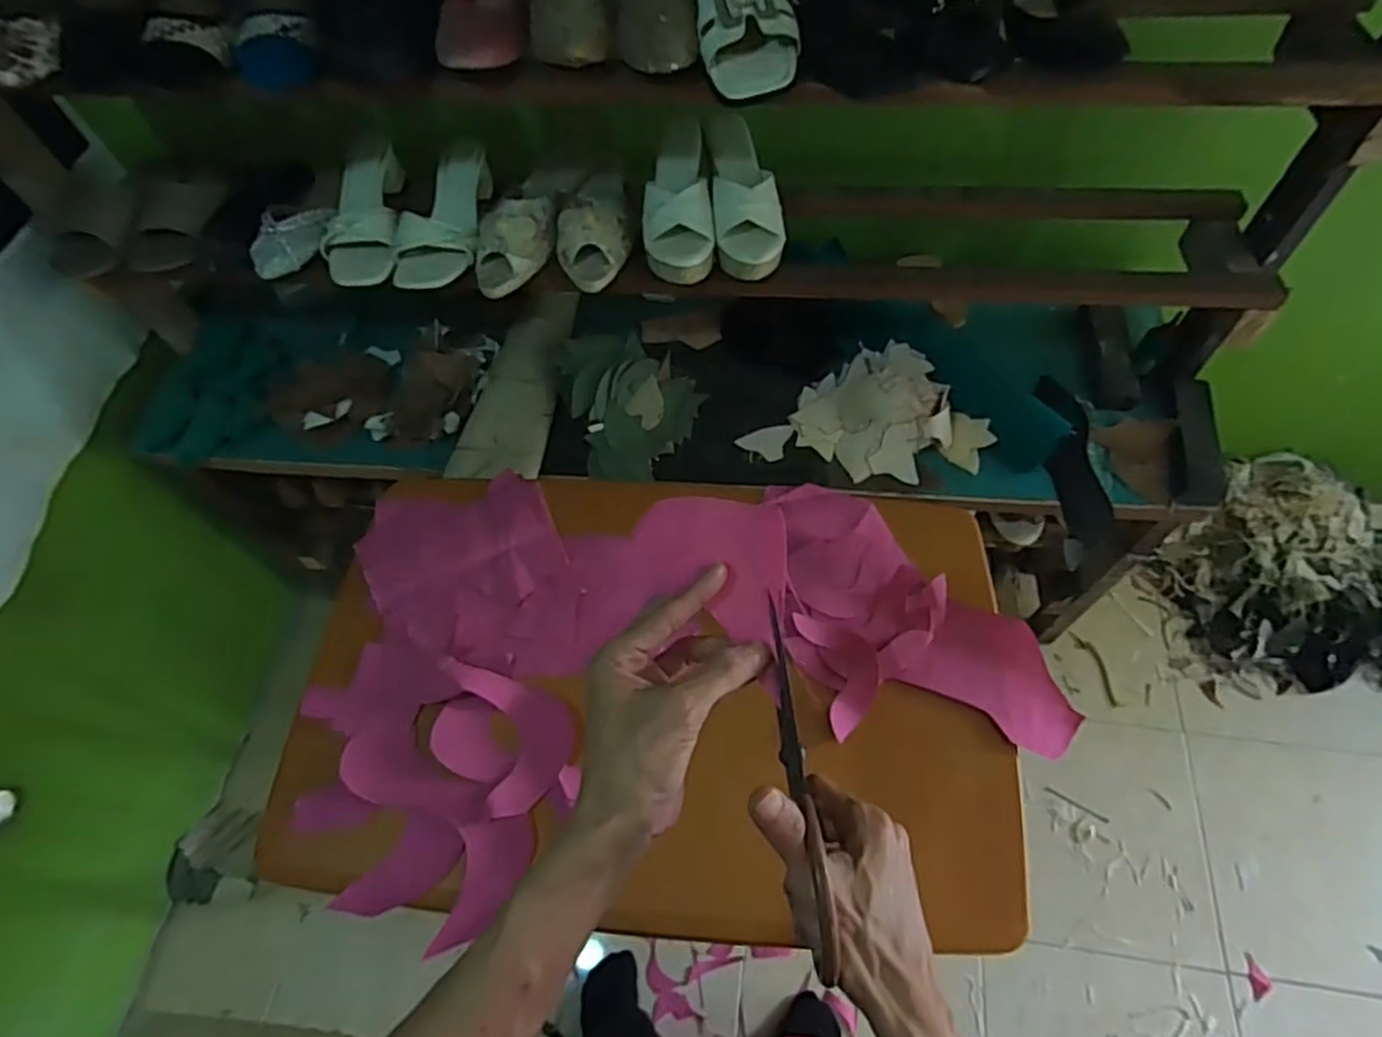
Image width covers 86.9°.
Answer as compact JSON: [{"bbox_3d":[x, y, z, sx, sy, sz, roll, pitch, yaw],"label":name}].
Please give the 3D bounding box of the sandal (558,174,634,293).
[{"bbox_3d":[-0.122,-0.376,0.900,0.089,0.064,0.199,-9,60,-2],"label":"sandal"}]

